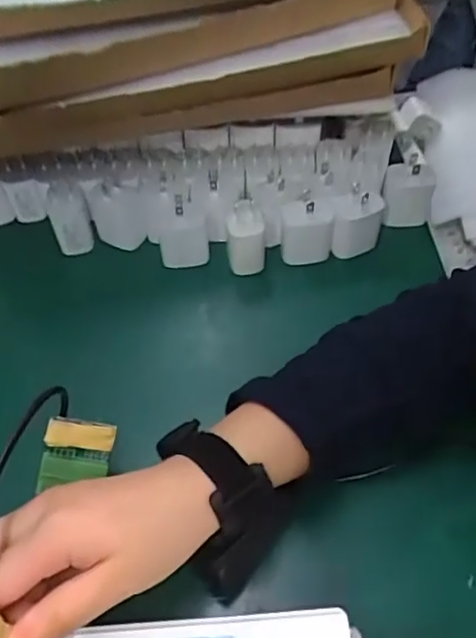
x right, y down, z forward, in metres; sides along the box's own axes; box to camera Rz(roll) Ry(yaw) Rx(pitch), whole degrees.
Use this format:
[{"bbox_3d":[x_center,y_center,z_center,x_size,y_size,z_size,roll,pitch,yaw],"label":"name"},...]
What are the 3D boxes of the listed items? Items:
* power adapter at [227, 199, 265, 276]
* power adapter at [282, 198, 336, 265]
[{"bbox_3d":[0.007,-0.067,0.503,0.029,0.058,0.031,-3,54,0],"label":"power adapter"},{"bbox_3d":[0.057,-0.072,0.498,0.041,0.057,0.032,4,54,5],"label":"power adapter"}]

